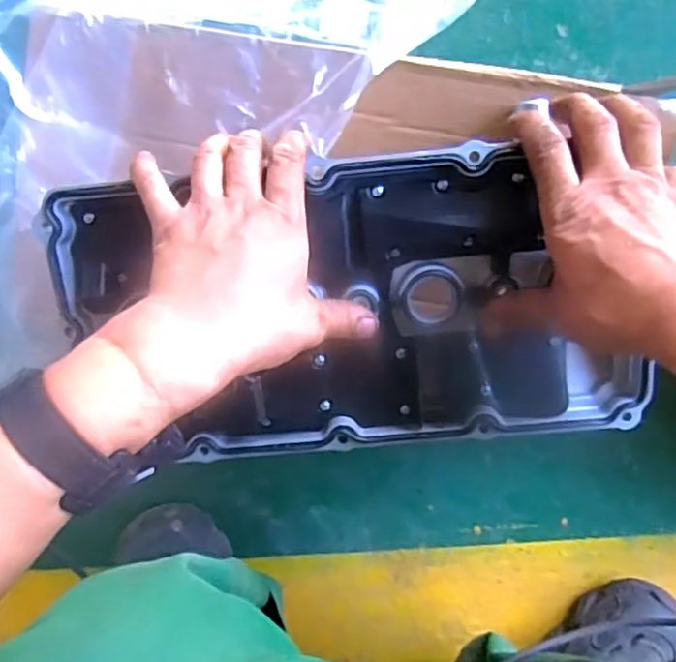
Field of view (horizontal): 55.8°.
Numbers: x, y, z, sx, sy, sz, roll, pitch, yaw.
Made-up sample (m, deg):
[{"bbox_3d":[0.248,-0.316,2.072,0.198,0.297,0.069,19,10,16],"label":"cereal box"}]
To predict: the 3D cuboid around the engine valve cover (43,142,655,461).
[{"bbox_3d":[0.010,-0.011,0.403,0.347,0.049,0.177,-5,96,6],"label":"engine valve cover"}]

